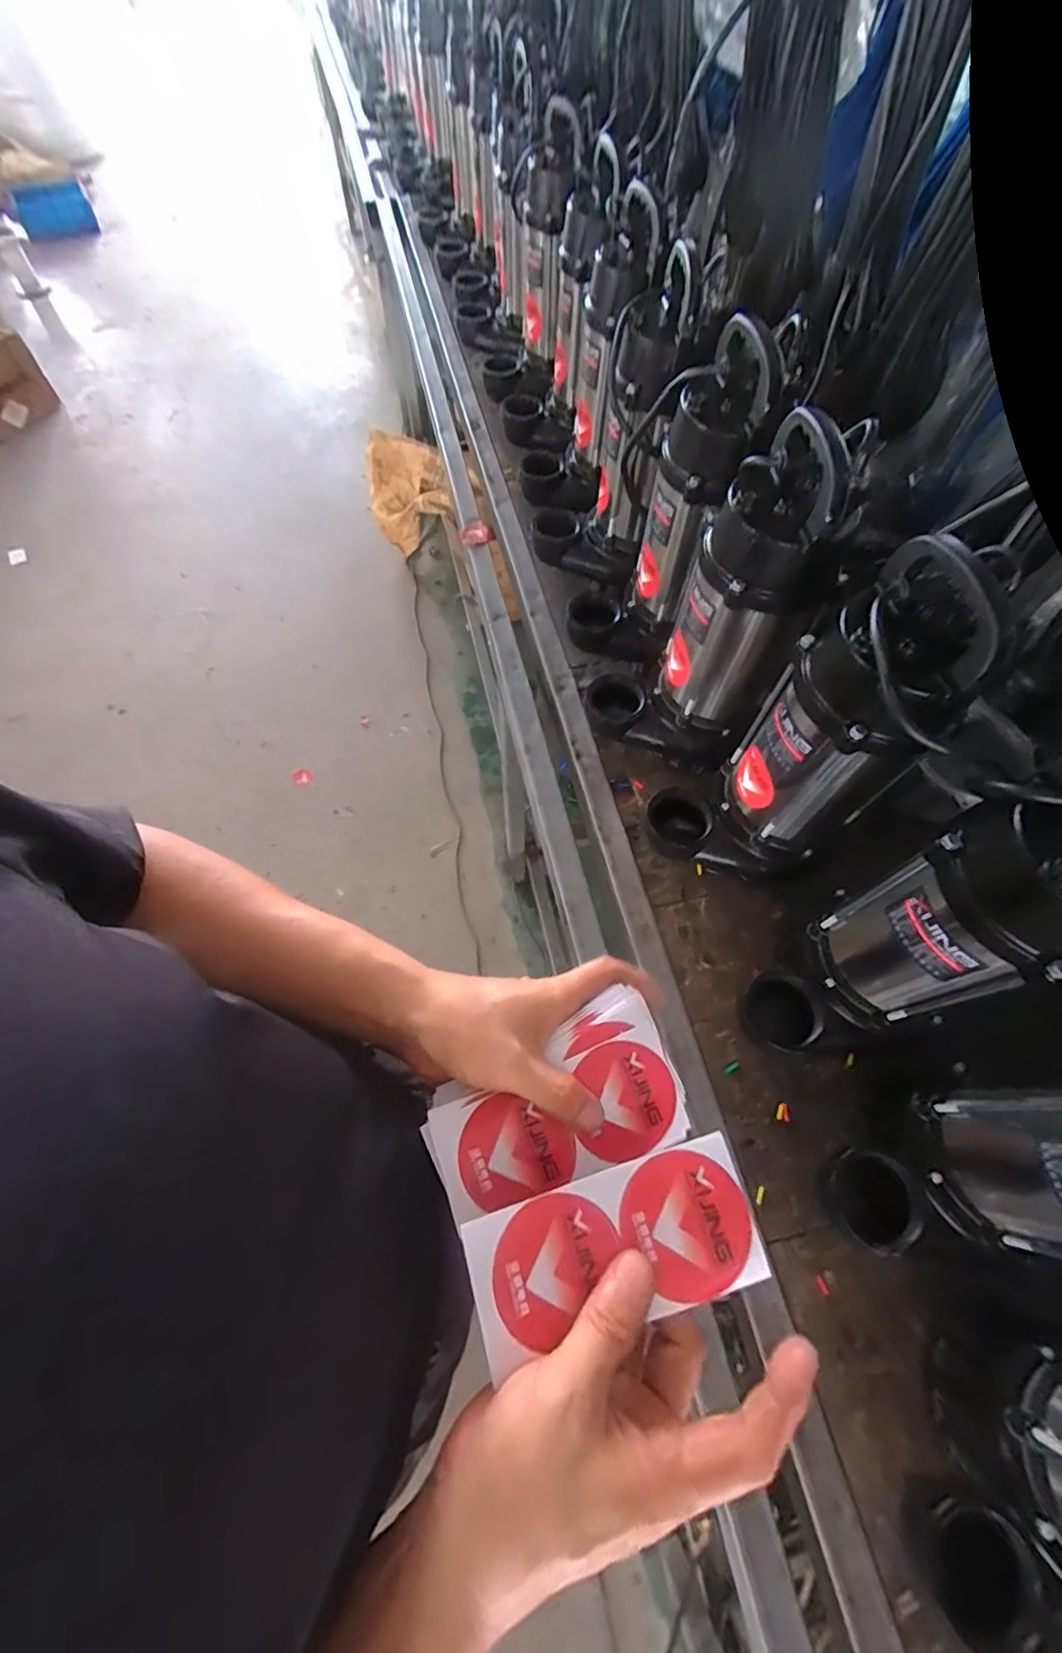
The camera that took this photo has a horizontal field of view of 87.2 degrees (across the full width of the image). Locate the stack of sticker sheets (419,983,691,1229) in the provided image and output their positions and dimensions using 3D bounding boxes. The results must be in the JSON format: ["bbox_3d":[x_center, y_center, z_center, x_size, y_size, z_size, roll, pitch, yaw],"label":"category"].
[{"bbox_3d":[0.016,0.169,0.331,0.150,0.018,0.085,-23,66,-10],"label":"stack of sticker sheets"}]

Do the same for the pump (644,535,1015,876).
[{"bbox_3d":[0.236,-0.067,0.503,0.176,0.324,0.147,-36,69,-17],"label":"pump"}]

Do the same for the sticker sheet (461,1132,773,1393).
[{"bbox_3d":[0.044,0.216,0.284,0.145,0.010,0.067,-14,69,-9],"label":"sticker sheet"}]

